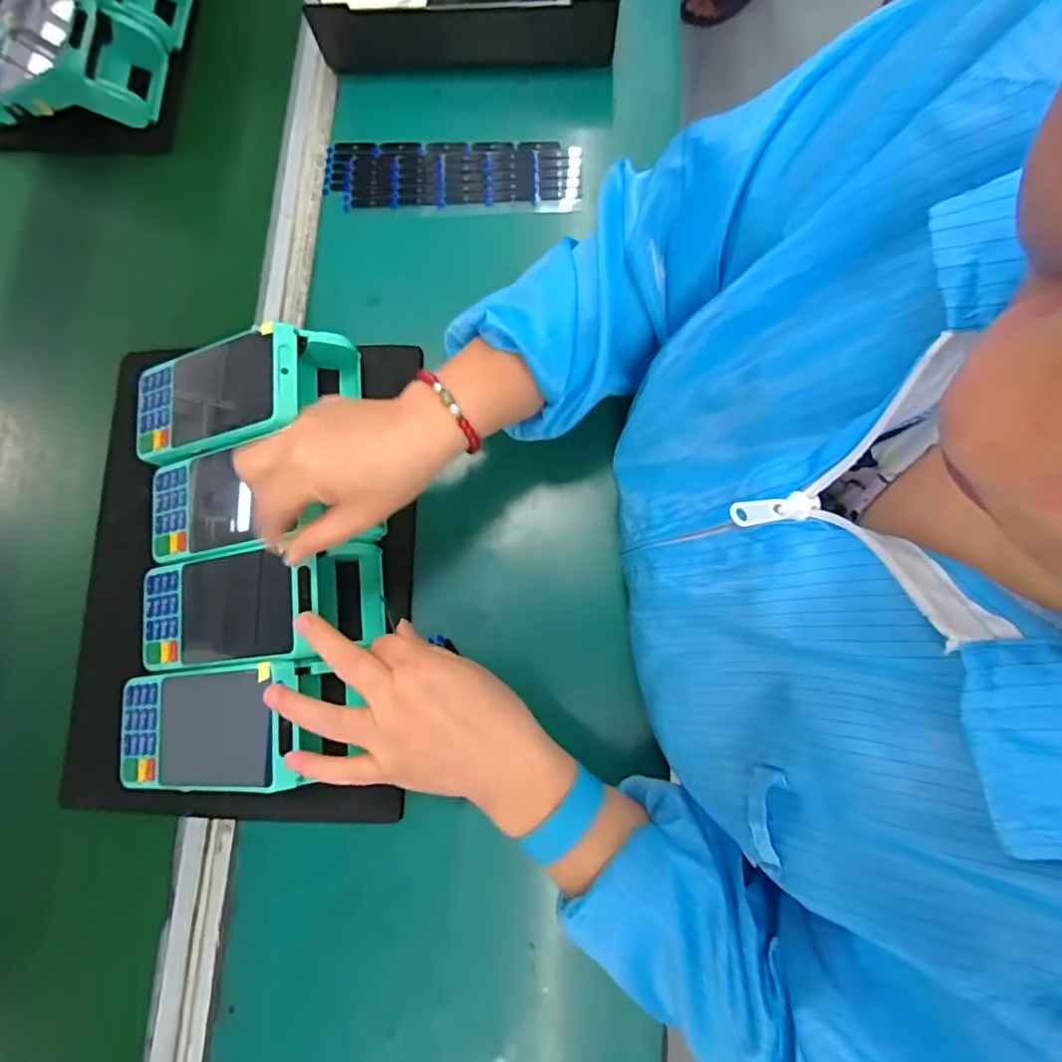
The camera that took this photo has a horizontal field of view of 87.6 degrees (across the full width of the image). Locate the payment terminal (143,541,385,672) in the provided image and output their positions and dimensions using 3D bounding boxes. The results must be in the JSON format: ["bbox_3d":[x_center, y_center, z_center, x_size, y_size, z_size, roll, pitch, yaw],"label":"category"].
[{"bbox_3d":[-0.189,0.051,0.379,0.179,0.045,0.074,-9,77,10],"label":"payment terminal"}]

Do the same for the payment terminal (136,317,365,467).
[{"bbox_3d":[-0.213,-0.103,0.403,0.166,0.065,0.089,-5,77,-2],"label":"payment terminal"}]

